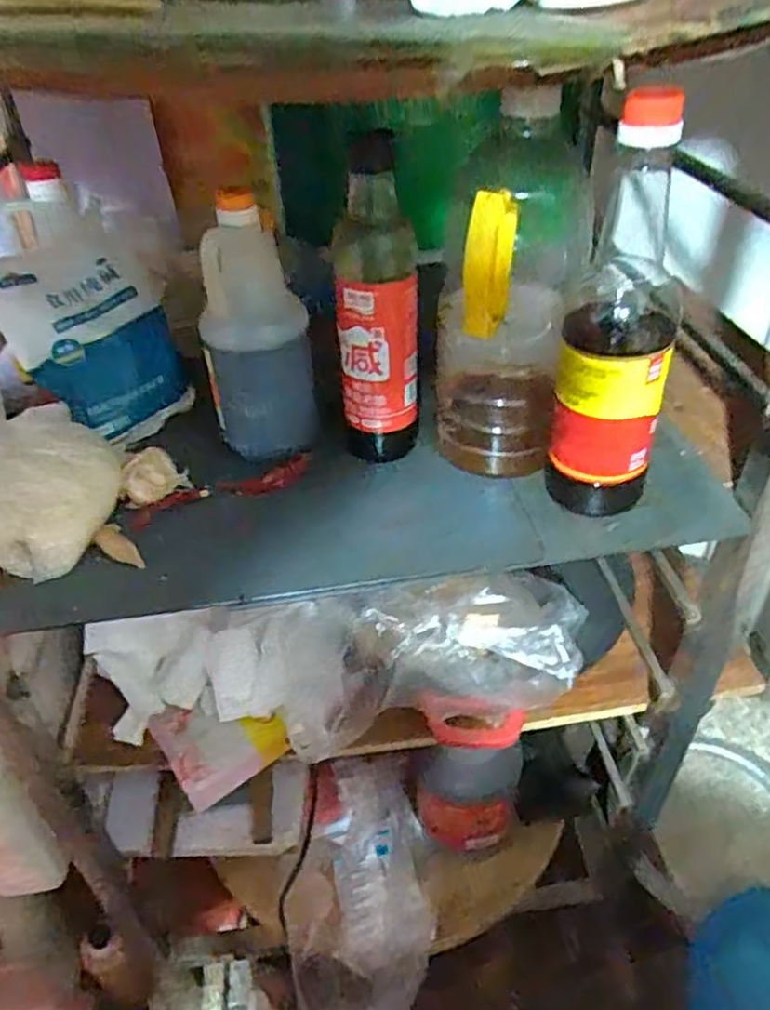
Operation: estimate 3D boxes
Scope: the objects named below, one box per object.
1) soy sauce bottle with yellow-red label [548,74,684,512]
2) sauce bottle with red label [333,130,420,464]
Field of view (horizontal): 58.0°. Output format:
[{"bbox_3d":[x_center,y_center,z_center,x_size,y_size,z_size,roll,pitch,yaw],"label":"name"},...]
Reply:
[{"bbox_3d":[0.161,-0.115,0.478,0.075,0.278,0.061,12,43,19],"label":"soy sauce bottle with yellow-red label"},{"bbox_3d":[-0.008,-0.145,0.549,0.069,0.238,0.056,-2,41,4],"label":"sauce bottle with red label"}]

